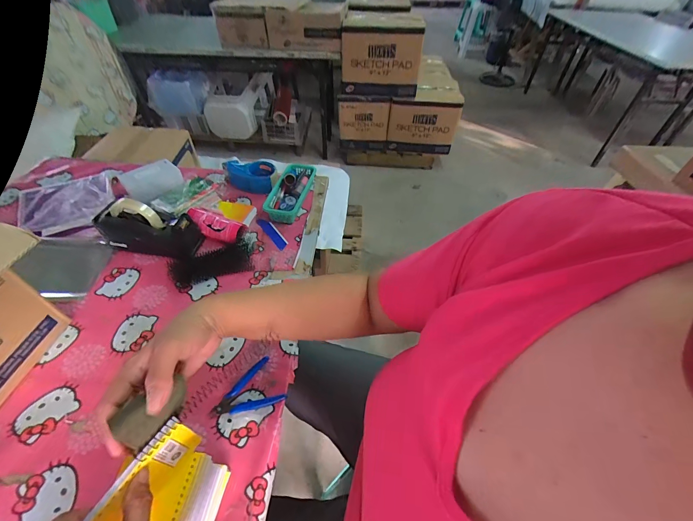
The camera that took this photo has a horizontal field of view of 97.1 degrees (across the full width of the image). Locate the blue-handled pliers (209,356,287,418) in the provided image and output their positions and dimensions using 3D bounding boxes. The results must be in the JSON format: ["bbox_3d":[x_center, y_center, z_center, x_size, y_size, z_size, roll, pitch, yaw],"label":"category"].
[{"bbox_3d":[-0.171,0.217,0.528,0.118,0.010,0.081,-11,49,-12],"label":"blue-handled pliers"}]

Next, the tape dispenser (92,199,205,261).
[{"bbox_3d":[-0.452,-0.075,0.702,0.201,0.127,0.082,8,48,5],"label":"tape dispenser"}]

